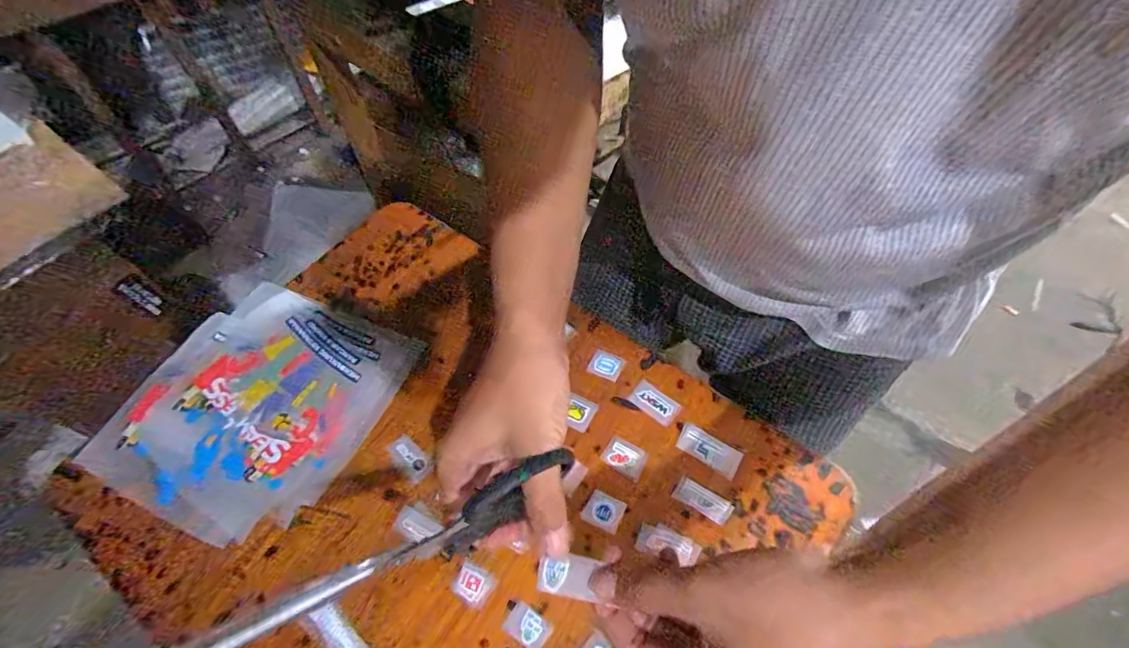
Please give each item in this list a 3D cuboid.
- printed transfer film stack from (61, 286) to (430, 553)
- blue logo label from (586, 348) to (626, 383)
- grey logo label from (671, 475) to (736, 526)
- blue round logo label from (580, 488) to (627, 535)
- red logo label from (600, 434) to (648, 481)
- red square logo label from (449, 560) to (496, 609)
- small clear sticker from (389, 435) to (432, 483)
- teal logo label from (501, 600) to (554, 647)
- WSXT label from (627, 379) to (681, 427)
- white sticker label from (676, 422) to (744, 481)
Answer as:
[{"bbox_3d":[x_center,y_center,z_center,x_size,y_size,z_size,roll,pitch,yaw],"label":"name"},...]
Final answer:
[{"bbox_3d":[-0.302,0.076,0.487,0.238,0.010,0.228,20,61,11],"label":"printed transfer film stack"},{"bbox_3d":[0.042,0.043,0.506,0.033,0.004,0.027,23,73,11],"label":"blue logo label"},{"bbox_3d":[0.122,0.155,0.433,0.049,0.004,0.023,28,63,16],"label":"grey logo label"},{"bbox_3d":[0.034,0.163,0.430,0.032,0.004,0.029,25,62,14],"label":"blue round logo label"},{"bbox_3d":[0.056,0.123,0.456,0.038,0.004,0.029,28,63,16],"label":"red logo label"},{"bbox_3d":[-0.075,0.211,0.402,0.029,0.004,0.027,25,62,14],"label":"red square logo label"},{"bbox_3d":[-0.144,0.124,0.459,0.044,0.004,0.022,36,65,20],"label":"small clear sticker"},{"bbox_3d":[-0.029,0.238,0.388,0.034,0.004,0.024,30,64,17],"label":"teal logo label"},{"bbox_3d":[0.088,0.077,0.483,0.046,0.004,0.028,34,70,23],"label":"WSXT label"},{"bbox_3d":[0.134,0.116,0.457,0.058,0.004,0.028,29,63,16],"label":"white sticker label"}]

